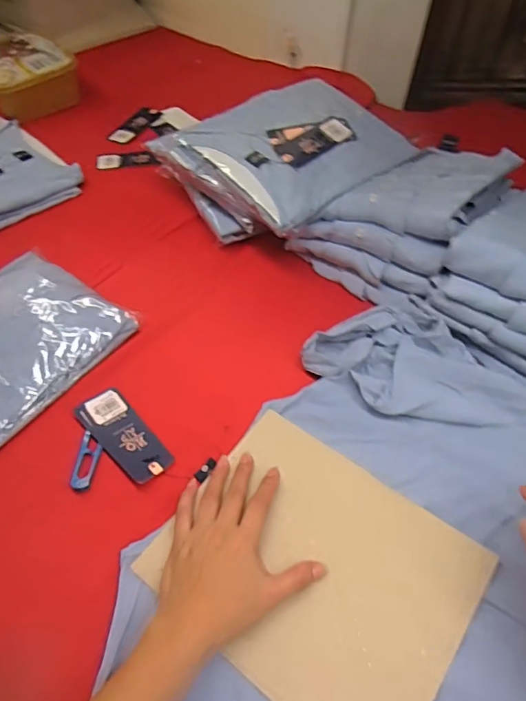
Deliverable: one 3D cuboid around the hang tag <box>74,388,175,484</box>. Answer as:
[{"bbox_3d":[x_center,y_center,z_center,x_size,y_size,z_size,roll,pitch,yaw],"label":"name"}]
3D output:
[{"bbox_3d":[-0.143,0.087,0.516,0.050,0.006,0.117,-32,56,-29],"label":"hang tag"}]

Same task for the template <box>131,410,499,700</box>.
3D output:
[{"bbox_3d":[0.046,0.188,0.442,0.249,0.010,0.204,30,55,23],"label":"template"}]

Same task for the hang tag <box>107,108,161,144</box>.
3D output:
[{"bbox_3d":[-0.233,-0.412,0.914,0.042,0.011,0.124,21,52,14],"label":"hang tag"}]

